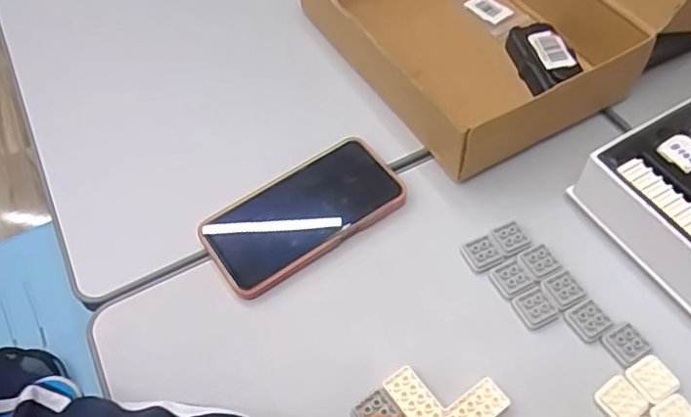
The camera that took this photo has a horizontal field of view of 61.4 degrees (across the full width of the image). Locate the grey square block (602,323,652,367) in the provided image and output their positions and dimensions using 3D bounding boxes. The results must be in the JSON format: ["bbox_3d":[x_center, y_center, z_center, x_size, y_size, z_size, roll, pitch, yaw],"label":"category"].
[{"bbox_3d":[0.203,0.097,0.417,0.028,0.004,0.025,-27,59,-15],"label":"grey square block"}]

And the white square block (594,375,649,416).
[{"bbox_3d":[0.189,0.131,0.397,0.027,0.004,0.028,-30,60,-17],"label":"white square block"}]

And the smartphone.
[{"bbox_3d":[-0.035,0.003,0.496,0.168,0.016,0.083,-31,60,-17],"label":"smartphone"}]

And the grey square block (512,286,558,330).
[{"bbox_3d":[0.142,0.074,0.435,0.027,0.005,0.026,-25,58,-14],"label":"grey square block"}]

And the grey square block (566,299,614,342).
[{"bbox_3d":[0.179,0.082,0.428,0.025,0.004,0.027,-25,58,-14],"label":"grey square block"}]

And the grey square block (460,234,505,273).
[{"bbox_3d":[0.110,0.036,0.469,0.029,0.004,0.026,-20,57,-11],"label":"grey square block"}]

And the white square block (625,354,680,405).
[{"bbox_3d":[0.214,0.117,0.403,0.030,0.004,0.028,-27,59,-15],"label":"white square block"}]

